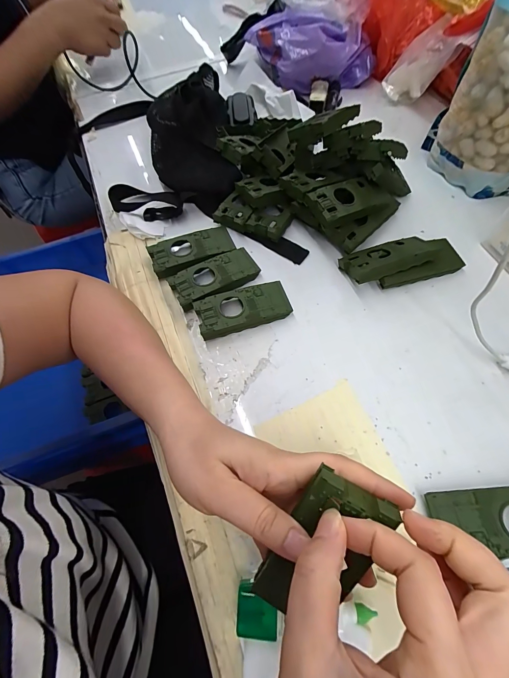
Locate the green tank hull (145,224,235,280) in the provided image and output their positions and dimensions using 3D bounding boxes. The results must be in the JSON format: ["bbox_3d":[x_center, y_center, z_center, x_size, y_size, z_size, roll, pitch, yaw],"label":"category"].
[{"bbox_3d":[-0.078,-0.111,0.381,0.105,0.019,0.054,-27,65,-10],"label":"green tank hull"}]

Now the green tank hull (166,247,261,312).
[{"bbox_3d":[-0.047,-0.073,0.362,0.103,0.019,0.051,-28,66,-10],"label":"green tank hull"}]

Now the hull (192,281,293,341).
[{"bbox_3d":[-0.013,-0.034,0.342,0.103,0.020,0.046,-18,64,-5],"label":"hull"}]

